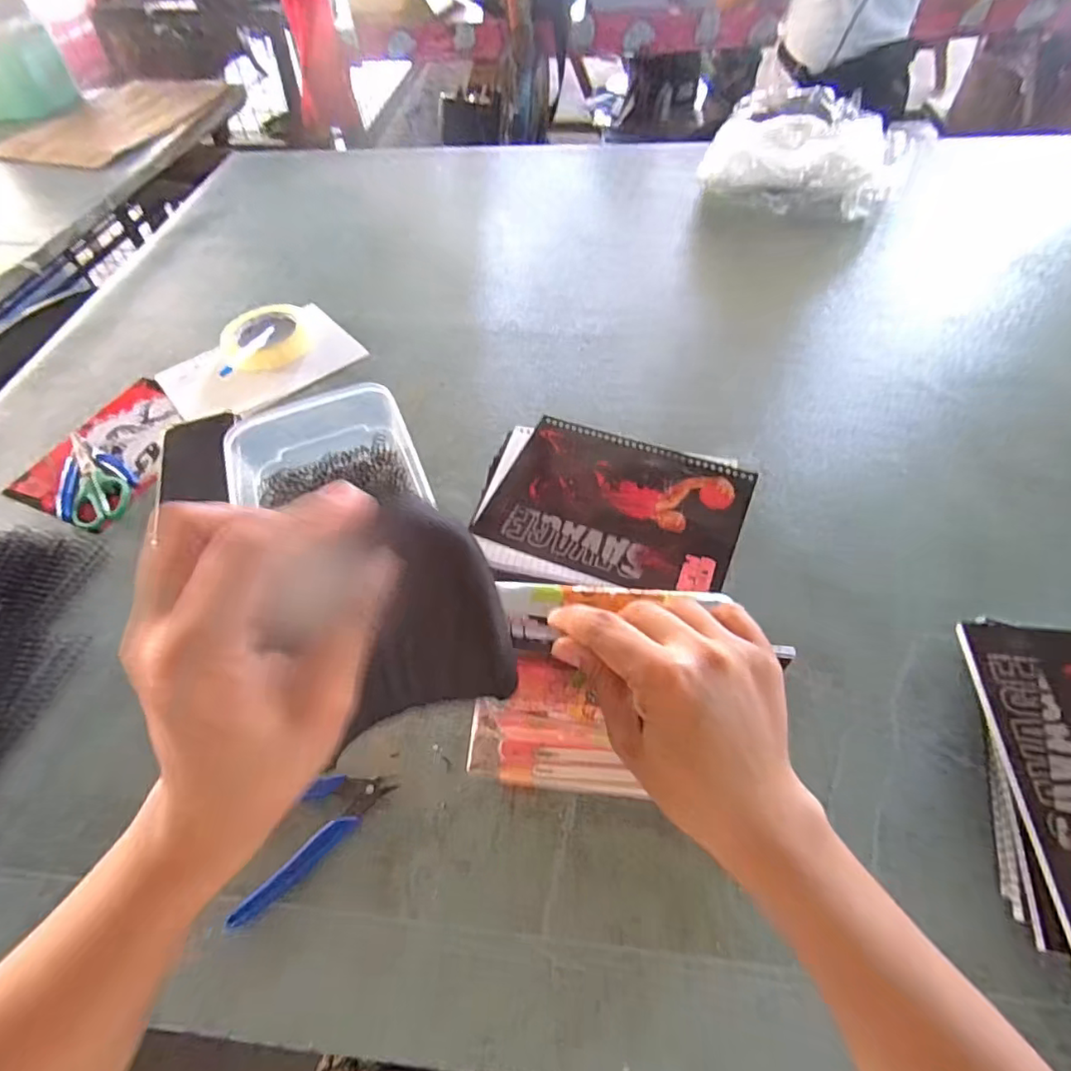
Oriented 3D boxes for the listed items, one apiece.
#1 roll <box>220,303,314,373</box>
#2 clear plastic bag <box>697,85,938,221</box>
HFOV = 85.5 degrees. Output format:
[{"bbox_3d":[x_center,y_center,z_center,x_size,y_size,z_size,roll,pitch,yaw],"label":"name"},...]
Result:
[{"bbox_3d":[-0.331,-0.248,0.713,0.103,0.023,0.124,-25,57,-14],"label":"roll"},{"bbox_3d":[0.423,-0.602,0.906,0.313,0.066,0.278,25,60,19],"label":"clear plastic bag"}]

